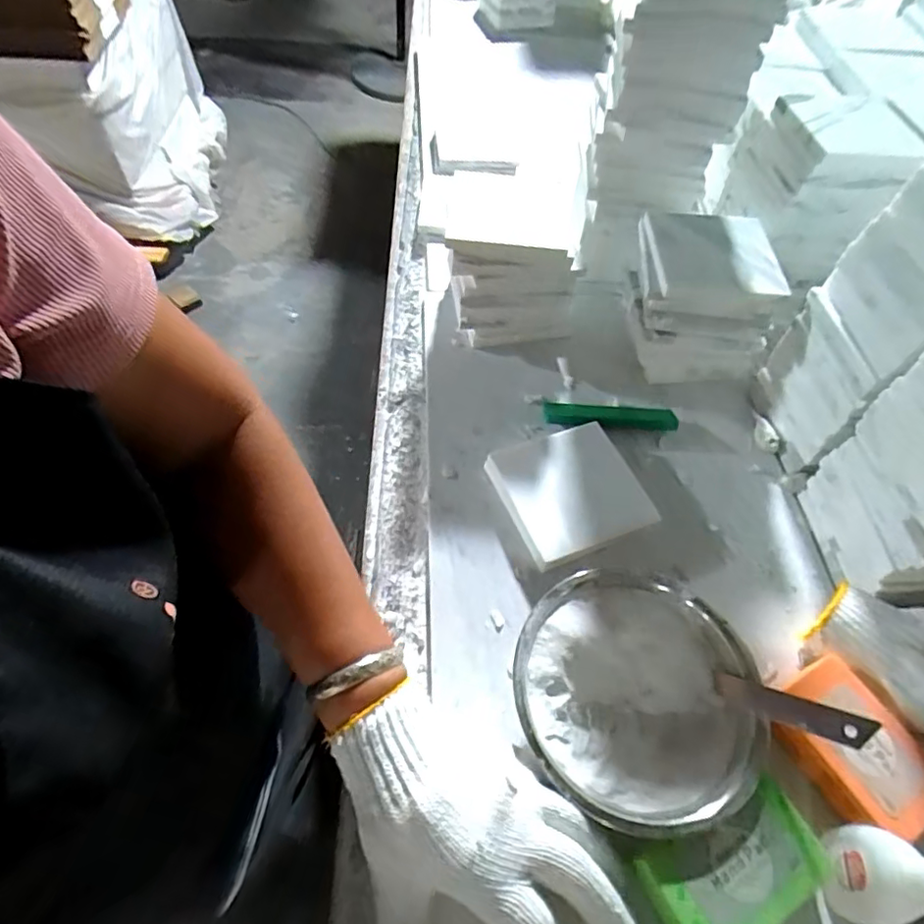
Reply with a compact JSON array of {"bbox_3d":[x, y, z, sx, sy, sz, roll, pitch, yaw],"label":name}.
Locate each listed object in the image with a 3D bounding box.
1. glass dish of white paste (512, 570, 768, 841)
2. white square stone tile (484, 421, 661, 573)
[{"bbox_3d":[0.109,0.147,0.371,0.148,0.044,0.150,2,59,-2],"label":"glass dish of white paste"},{"bbox_3d":[0.083,0.022,0.457,0.101,0.022,0.103,-18,61,-14],"label":"white square stone tile"}]

